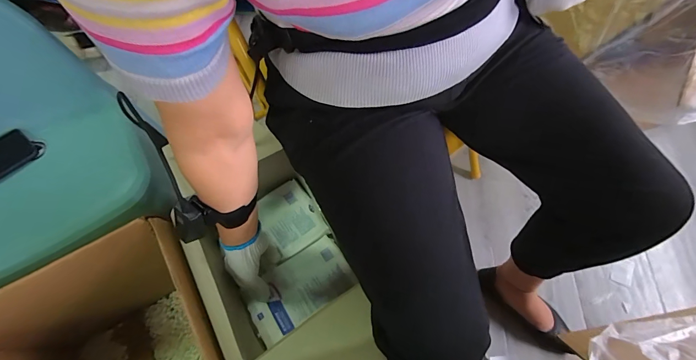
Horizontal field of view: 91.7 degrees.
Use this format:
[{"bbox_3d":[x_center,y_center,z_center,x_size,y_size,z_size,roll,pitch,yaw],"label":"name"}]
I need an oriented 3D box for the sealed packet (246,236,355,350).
[{"bbox_3d":[-0.088,0.190,0.607,0.187,0.019,0.110,-31,69,-16],"label":"sealed packet"}]

